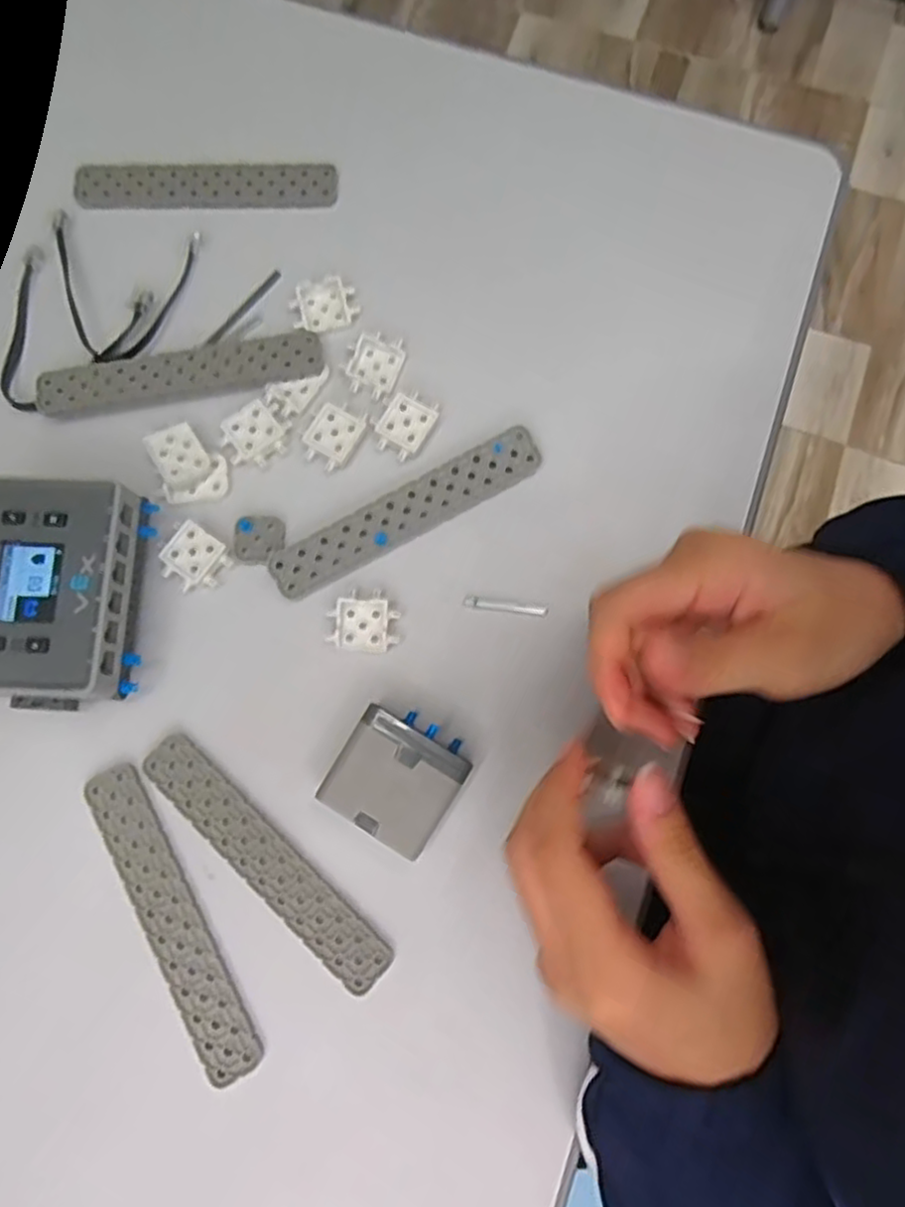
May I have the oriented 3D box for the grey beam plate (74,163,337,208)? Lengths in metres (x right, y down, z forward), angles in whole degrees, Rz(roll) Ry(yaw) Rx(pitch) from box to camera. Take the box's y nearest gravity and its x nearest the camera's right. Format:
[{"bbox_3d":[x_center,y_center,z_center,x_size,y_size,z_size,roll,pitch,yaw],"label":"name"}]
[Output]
[{"bbox_3d":[-0.142,-0.241,0.403,0.148,0.004,0.027,0,79,-1],"label":"grey beam plate"}]

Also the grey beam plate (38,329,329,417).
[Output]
[{"bbox_3d":[-0.145,-0.124,0.375,0.147,0.006,0.029,-11,80,-3],"label":"grey beam plate"}]

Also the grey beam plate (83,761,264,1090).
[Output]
[{"bbox_3d":[-0.131,0.146,0.327,0.025,0.004,0.148,-28,81,-6],"label":"grey beam plate"}]

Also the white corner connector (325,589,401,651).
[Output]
[{"bbox_3d":[-0.044,0.008,0.351,0.034,0.008,0.029,5,79,0],"label":"white corner connector"}]

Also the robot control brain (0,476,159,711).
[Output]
[{"bbox_3d":[-0.189,-0.004,0.336,0.077,0.043,0.102,2,79,0],"label":"robot control brain"}]

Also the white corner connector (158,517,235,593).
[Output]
[{"bbox_3d":[-0.132,-0.024,0.357,0.036,0.009,0.030,35,81,6],"label":"white corner connector"}]

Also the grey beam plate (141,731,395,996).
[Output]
[{"bbox_3d":[-0.088,0.120,0.332,0.148,0.004,0.027,42,82,7],"label":"grey beam plate"}]

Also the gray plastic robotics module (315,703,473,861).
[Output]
[{"bbox_3d":[-0.026,0.081,0.330,0.055,0.023,0.054,31,80,5],"label":"gray plastic robotics module"}]

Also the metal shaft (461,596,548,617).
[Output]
[{"bbox_3d":[0.027,0.001,0.353,0.041,0.004,0.006,9,79,1],"label":"metal shaft"}]

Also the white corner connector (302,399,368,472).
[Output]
[{"bbox_3d":[-0.064,-0.089,0.368,0.029,0.008,0.033,27,80,4],"label":"white corner connector"}]

